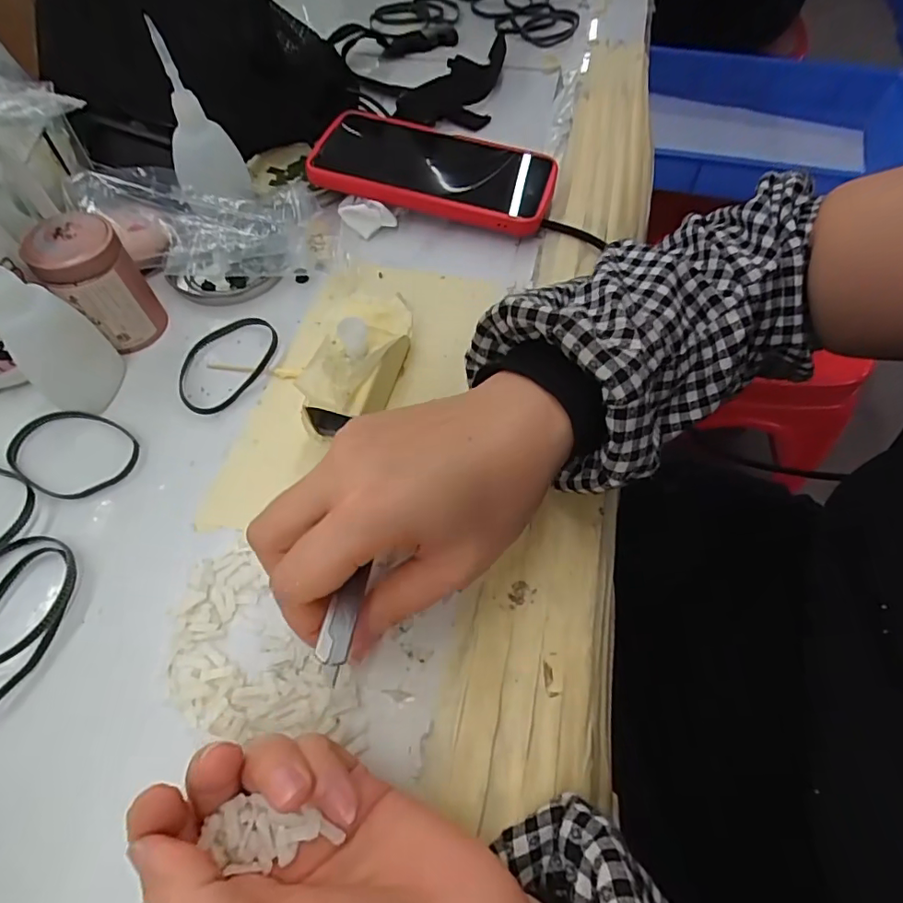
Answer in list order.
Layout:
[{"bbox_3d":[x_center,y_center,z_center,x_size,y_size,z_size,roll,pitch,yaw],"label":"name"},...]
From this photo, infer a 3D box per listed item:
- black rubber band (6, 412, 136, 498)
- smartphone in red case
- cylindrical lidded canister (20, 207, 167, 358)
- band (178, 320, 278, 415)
[{"bbox_3d":[-0.198,0.000,0.279,0.066,0.004,0.049,17,60,10],"label":"black rubber band"},{"bbox_3d":[-0.012,-0.202,0.379,0.171,0.017,0.084,19,63,7],"label":"smartphone in red case"},{"bbox_3d":[-0.198,-0.092,0.300,0.043,0.066,0.037,-38,66,-21],"label":"cylindrical lidded canister"},{"bbox_3d":[-0.132,-0.054,0.313,0.046,0.007,0.073,29,66,17],"label":"band"}]

